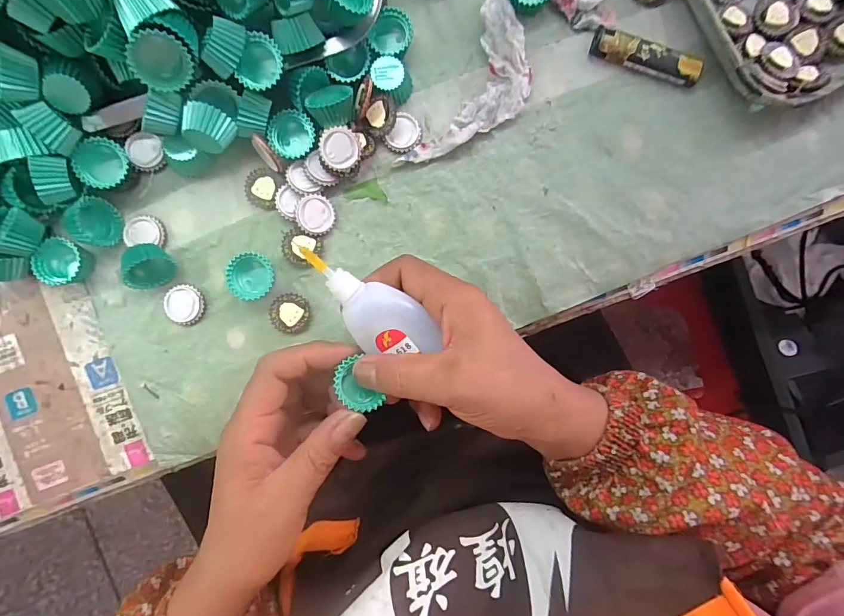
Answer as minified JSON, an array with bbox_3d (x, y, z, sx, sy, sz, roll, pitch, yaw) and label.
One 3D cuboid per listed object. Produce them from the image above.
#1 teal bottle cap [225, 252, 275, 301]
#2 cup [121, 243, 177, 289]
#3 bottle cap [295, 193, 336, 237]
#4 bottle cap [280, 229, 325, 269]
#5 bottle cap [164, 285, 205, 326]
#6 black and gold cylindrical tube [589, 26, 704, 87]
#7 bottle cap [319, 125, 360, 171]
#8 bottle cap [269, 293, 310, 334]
[{"bbox_3d":[-0.118,-0.023,0.290,0.030,0.016,0.030,0,91,-2],"label":"teal bottle cap"},{"bbox_3d":[-0.186,-0.028,0.283,0.023,0.024,0.030,3,91,-2],"label":"cup"},{"bbox_3d":[-0.075,-0.066,0.291,0.027,0.005,0.028,-4,98,-27],"label":"bottle cap"},{"bbox_3d":[-0.086,-0.041,0.295,0.029,0.008,0.025,16,91,-2],"label":"bottle cap"},{"bbox_3d":[-0.169,-0.002,0.293,0.027,0.006,0.028,0,91,-2],"label":"bottle cap"},{"bbox_3d":[0.161,-0.180,0.298,0.078,0.011,0.019,18,91,-2],"label":"black and gold cylindrical tube"},{"bbox_3d":[-0.055,-0.107,0.278,0.026,0.004,0.027,-1,113,-2],"label":"bottle cap"},{"bbox_3d":[-0.094,0.004,0.295,0.028,0.007,0.028,0,91,-2],"label":"bottle cap"}]

